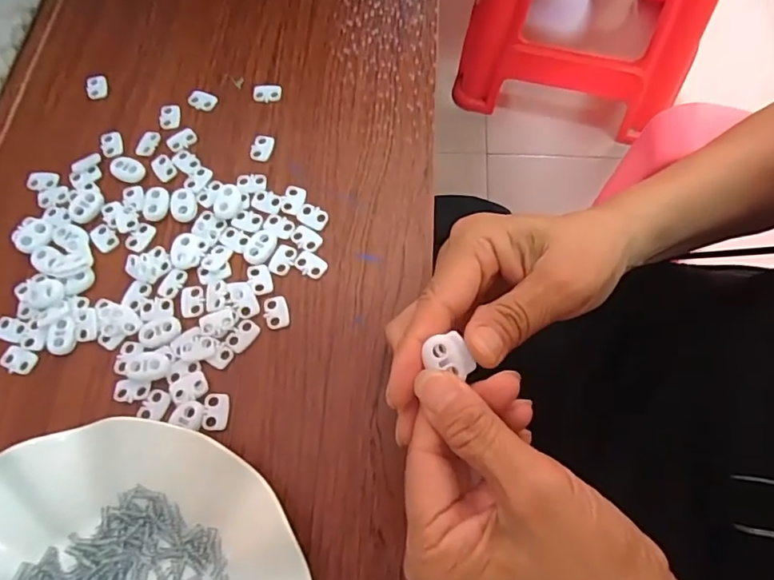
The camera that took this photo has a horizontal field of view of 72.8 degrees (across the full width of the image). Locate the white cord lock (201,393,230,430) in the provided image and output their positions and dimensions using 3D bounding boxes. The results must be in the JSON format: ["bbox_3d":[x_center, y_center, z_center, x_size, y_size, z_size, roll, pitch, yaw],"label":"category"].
[{"bbox_3d":[-0.089,0.063,0.271,0.013,0.004,0.019,-2,67,1],"label":"white cord lock"}]

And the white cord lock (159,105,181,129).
[{"bbox_3d":[-0.145,-0.117,0.350,0.014,0.004,0.018,-6,67,-1],"label":"white cord lock"}]

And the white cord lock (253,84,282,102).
[{"bbox_3d":[-0.081,-0.134,0.356,0.019,0.006,0.012,-4,67,0],"label":"white cord lock"}]

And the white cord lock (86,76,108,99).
[{"bbox_3d":[-0.202,-0.140,0.364,0.014,0.004,0.018,-15,68,-5],"label":"white cord lock"}]

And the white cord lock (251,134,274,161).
[{"bbox_3d":[-0.081,-0.092,0.338,0.012,0.004,0.019,11,68,6],"label":"white cord lock"}]

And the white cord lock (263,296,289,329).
[{"bbox_3d":[-0.062,0.012,0.293,0.013,0.004,0.019,-15,68,-5],"label":"white cord lock"}]

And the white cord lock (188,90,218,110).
[{"bbox_3d":[-0.125,-0.129,0.355,0.019,0.005,0.012,13,68,7],"label":"white cord lock"}]

